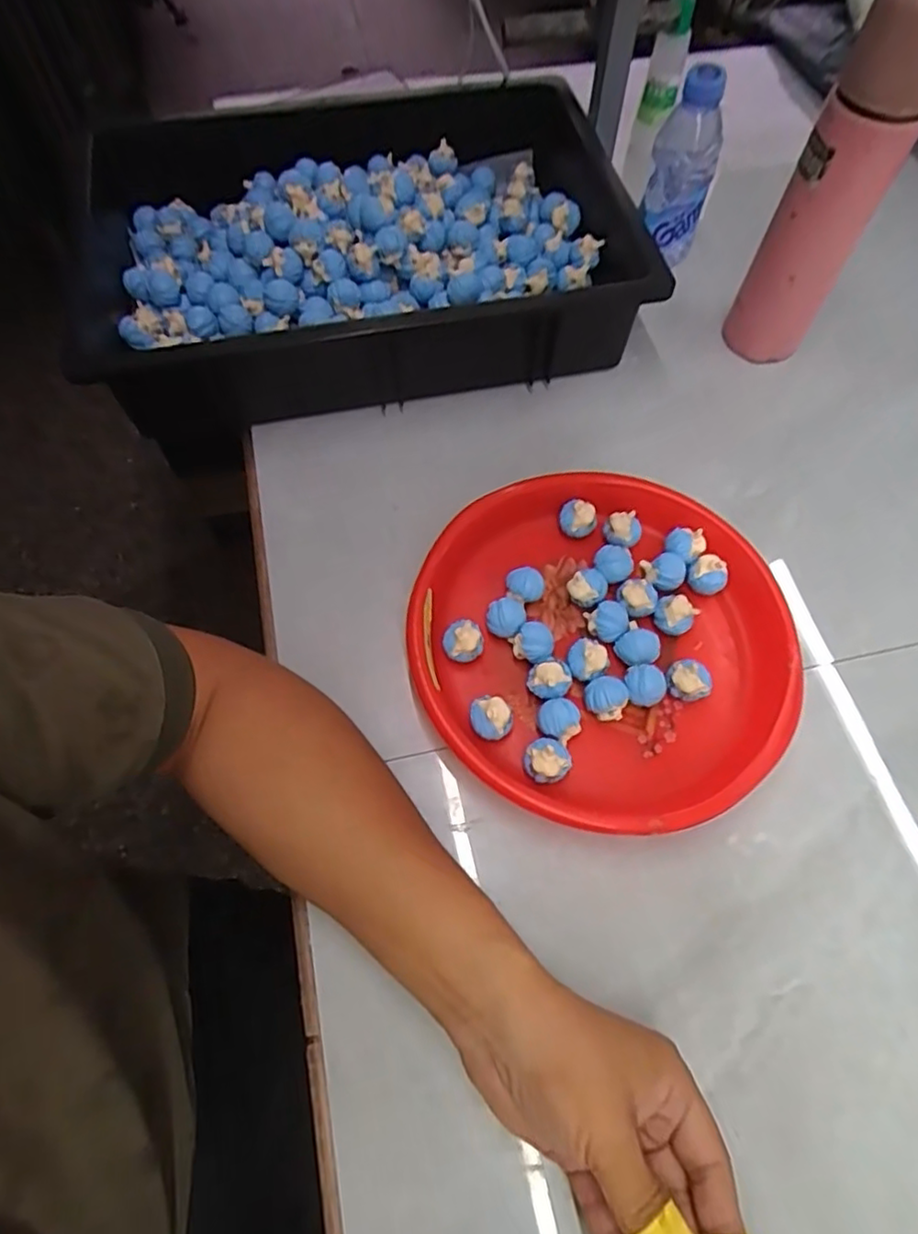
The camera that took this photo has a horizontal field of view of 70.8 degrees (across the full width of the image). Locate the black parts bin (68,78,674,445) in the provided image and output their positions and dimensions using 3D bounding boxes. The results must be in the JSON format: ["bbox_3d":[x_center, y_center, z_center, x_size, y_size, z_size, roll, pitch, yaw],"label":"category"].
[{"bbox_3d":[-0.089,-0.320,0.575,0.452,0.106,0.311,-14,64,-5],"label":"black parts bin"}]

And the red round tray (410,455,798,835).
[{"bbox_3d":[0.097,0.014,0.445,0.243,0.040,0.250,-1,64,2],"label":"red round tray"}]

